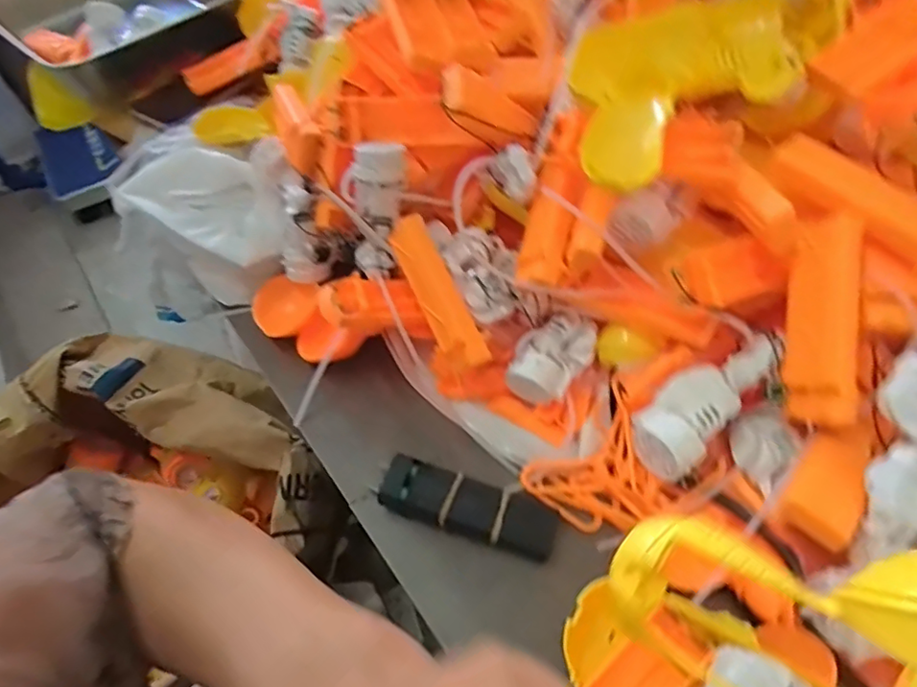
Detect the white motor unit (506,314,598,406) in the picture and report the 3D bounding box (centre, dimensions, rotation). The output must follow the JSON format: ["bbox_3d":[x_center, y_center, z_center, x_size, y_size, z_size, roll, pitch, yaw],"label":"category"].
[{"bbox_3d":[0.064,0.010,0.389,0.039,0.032,0.061,35,63,26],"label":"white motor unit"}]

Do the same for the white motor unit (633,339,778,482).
[{"bbox_3d":[0.142,0.034,0.335,0.096,0.031,0.040,-42,60,-6],"label":"white motor unit"}]

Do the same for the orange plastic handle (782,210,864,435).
[{"bbox_3d":[0.199,-0.013,0.310,0.033,0.021,0.111,6,86,8],"label":"orange plastic handle"}]

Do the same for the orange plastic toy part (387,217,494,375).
[{"bbox_3d":[-0.015,-0.032,0.385,0.021,0.037,0.108,-26,83,-14],"label":"orange plastic toy part"}]

